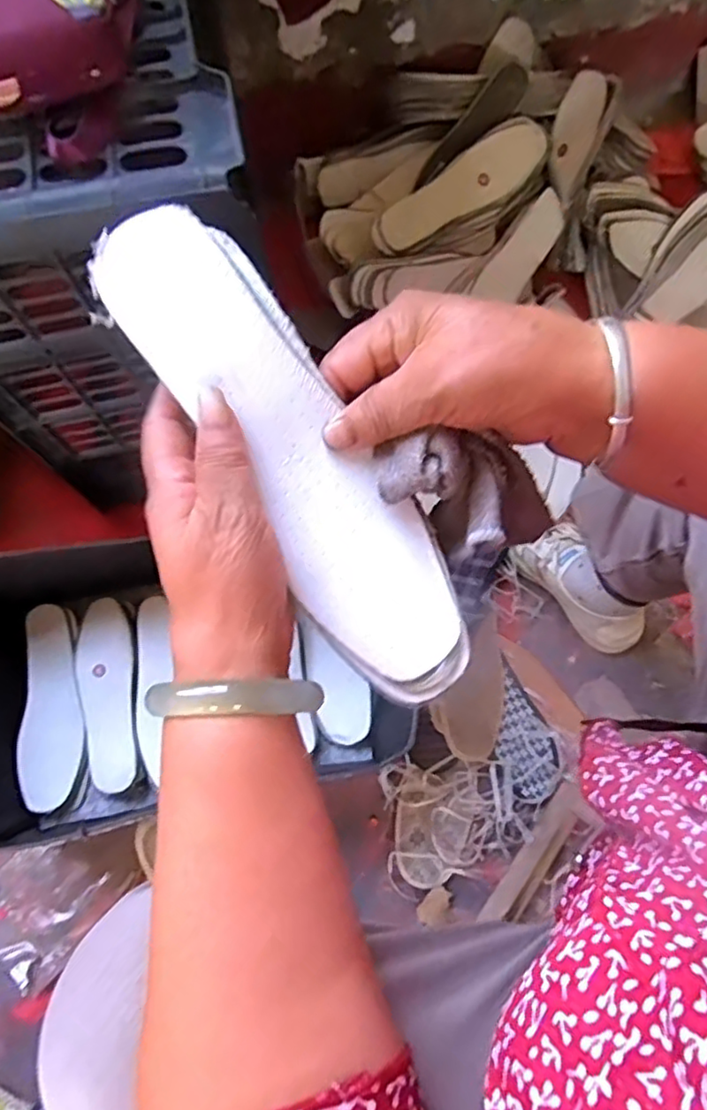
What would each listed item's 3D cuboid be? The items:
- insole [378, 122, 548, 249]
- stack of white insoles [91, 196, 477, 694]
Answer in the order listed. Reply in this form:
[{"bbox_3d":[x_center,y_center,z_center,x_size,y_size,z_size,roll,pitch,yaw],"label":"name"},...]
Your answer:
[{"bbox_3d":[0.149,-0.488,0.857,0.245,0.079,0.016,-34,44,0],"label":"insole"},{"bbox_3d":[-0.024,-0.042,0.289,0.064,0.015,0.237,-35,98,-12],"label":"stack of white insoles"}]

